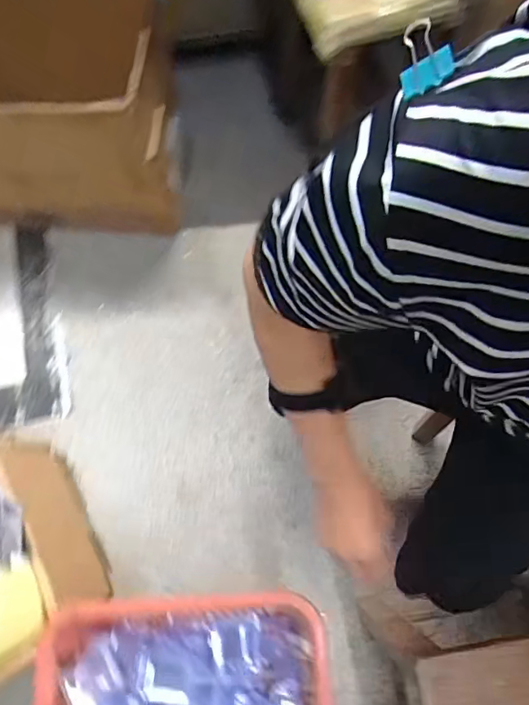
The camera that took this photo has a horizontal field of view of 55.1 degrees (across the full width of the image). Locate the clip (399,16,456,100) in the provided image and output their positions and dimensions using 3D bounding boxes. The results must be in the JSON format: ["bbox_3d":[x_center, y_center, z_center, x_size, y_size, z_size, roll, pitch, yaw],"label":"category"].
[{"bbox_3d":[0.078,-0.141,0.243,0.025,0.012,0.032,-4,94,32],"label":"clip"}]

